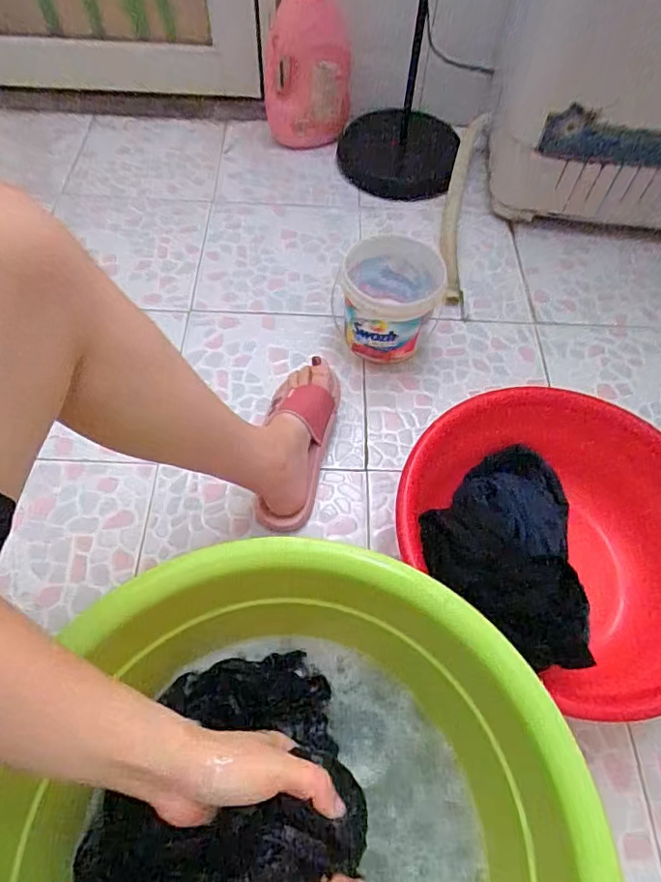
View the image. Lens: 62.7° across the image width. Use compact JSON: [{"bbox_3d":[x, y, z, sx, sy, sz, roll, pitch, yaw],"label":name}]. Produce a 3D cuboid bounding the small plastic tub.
[{"bbox_3d":[0.095,-0.221,0.854,0.155,0.152,0.139,7,59,3],"label":"small plastic tub"}]

